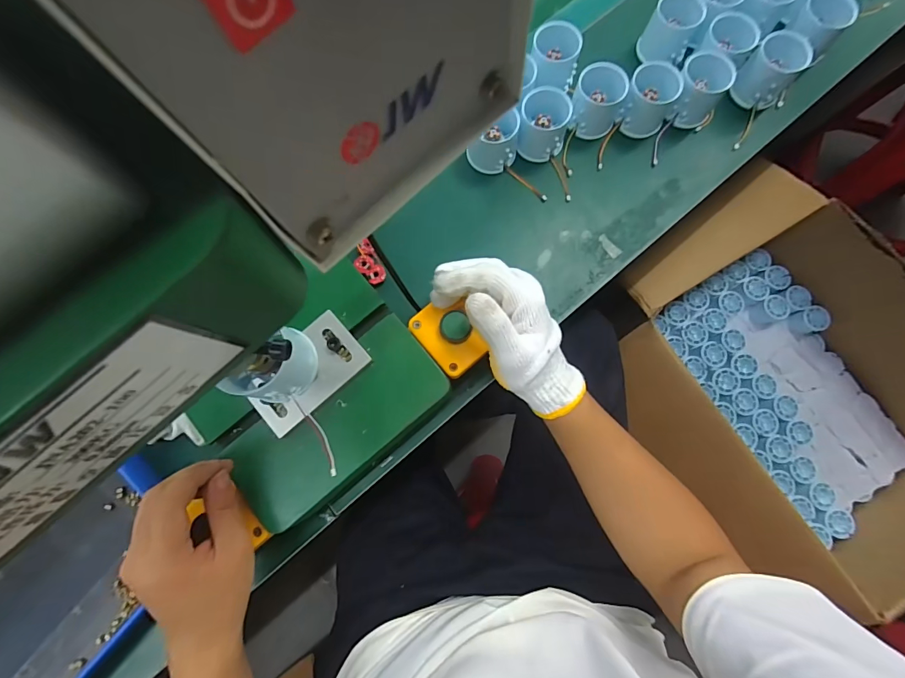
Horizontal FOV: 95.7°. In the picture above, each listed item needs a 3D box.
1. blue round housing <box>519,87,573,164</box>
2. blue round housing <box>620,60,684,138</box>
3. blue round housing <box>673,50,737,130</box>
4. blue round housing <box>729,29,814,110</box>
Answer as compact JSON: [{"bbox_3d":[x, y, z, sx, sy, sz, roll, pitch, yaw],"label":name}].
[{"bbox_3d":[0.097,-0.231,0.441,0.049,0.053,0.053,0,79,0],"label":"blue round housing"},{"bbox_3d":[0.213,-0.258,0.446,0.053,0.048,0.054,0,79,0],"label":"blue round housing"},{"bbox_3d":[0.270,-0.271,0.451,0.052,0.051,0.057,0,79,0],"label":"blue round housing"},{"bbox_3d":[0.349,-0.295,0.451,0.047,0.056,0.050,0,79,0],"label":"blue round housing"}]

